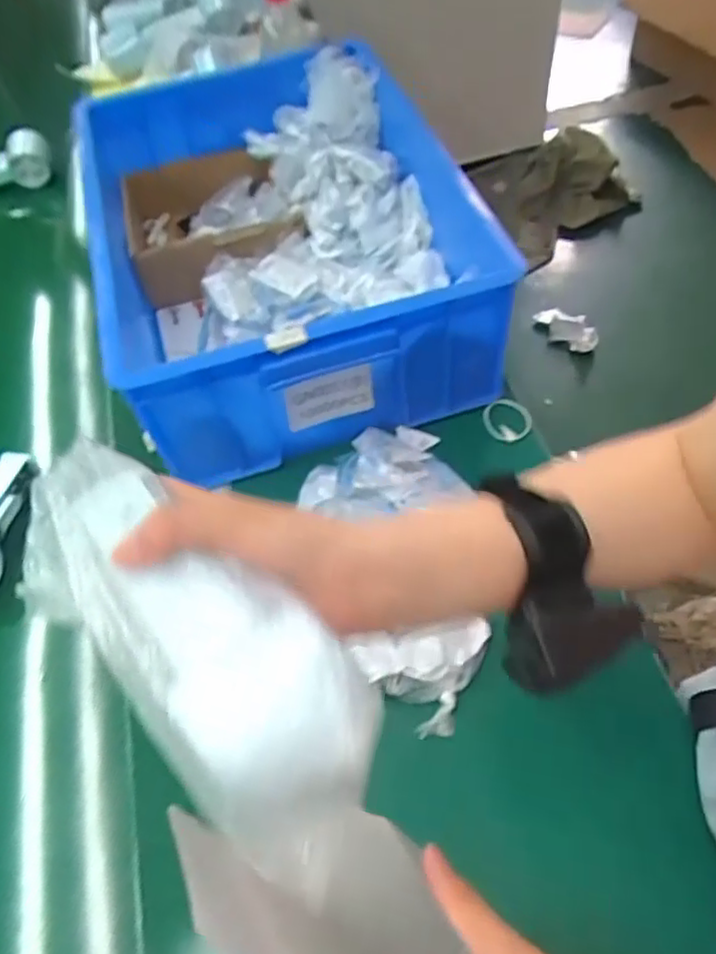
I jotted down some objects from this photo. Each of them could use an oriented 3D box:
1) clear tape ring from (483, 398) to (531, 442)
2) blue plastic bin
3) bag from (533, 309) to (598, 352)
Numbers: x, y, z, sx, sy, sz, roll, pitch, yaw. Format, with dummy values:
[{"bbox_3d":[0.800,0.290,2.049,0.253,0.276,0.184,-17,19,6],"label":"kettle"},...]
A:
[{"bbox_3d":[0.145,-0.055,0.668,0.045,0.013,0.049,-2,55,3],"label":"clear tape ring"},{"bbox_3d":[-0.070,-0.253,0.721,0.346,0.158,0.469,-17,55,-7],"label":"blue plastic bin"},{"bbox_3d":[0.529,-0.379,1.746,0.173,0.043,0.095,27,62,21],"label":"bag"}]

